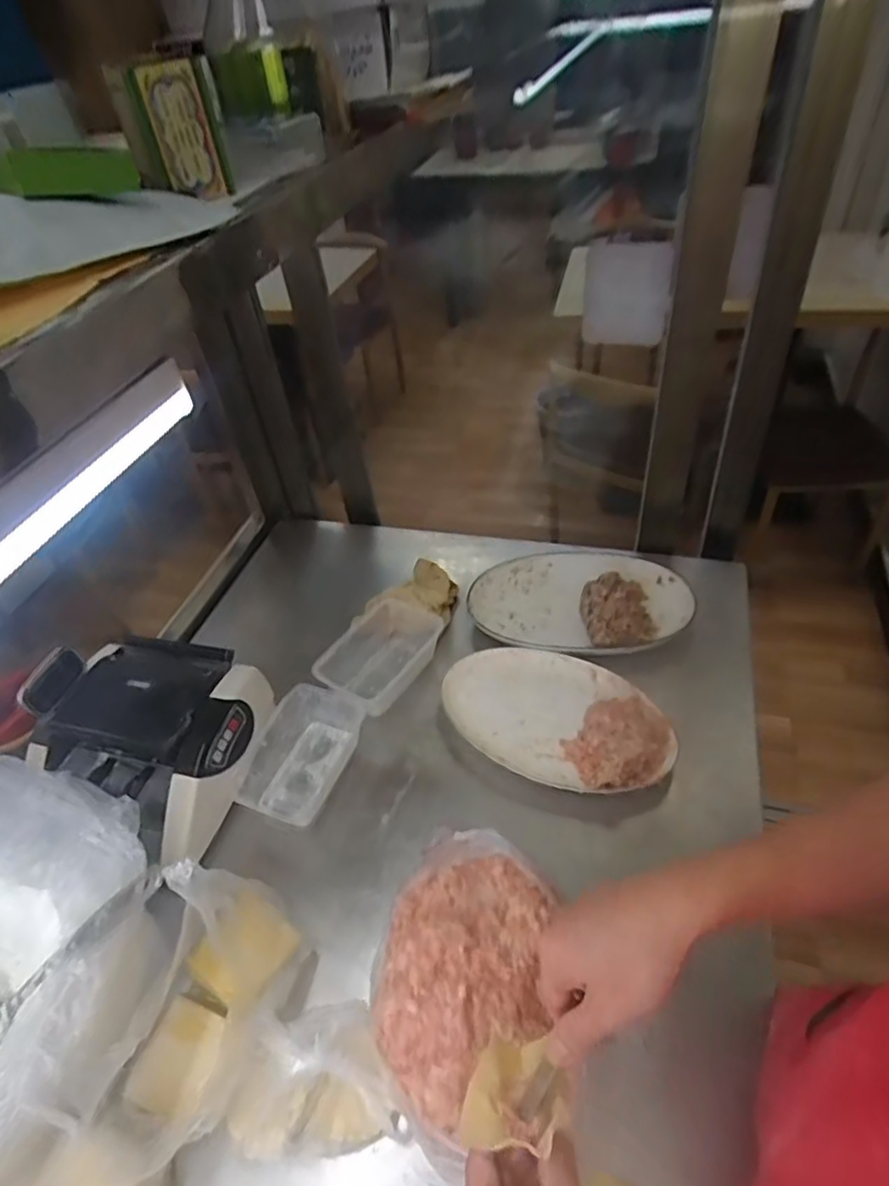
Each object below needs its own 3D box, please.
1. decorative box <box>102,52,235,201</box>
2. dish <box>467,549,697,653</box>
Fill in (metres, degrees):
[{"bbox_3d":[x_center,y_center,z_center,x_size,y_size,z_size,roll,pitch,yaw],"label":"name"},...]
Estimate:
[{"bbox_3d":[-0.182,-0.310,0.429,0.055,0.073,0.045,29,55,31],"label":"decorative box"},{"bbox_3d":[0.195,0.003,0.929,0.315,0.040,0.209,6,46,14],"label":"dish"}]

